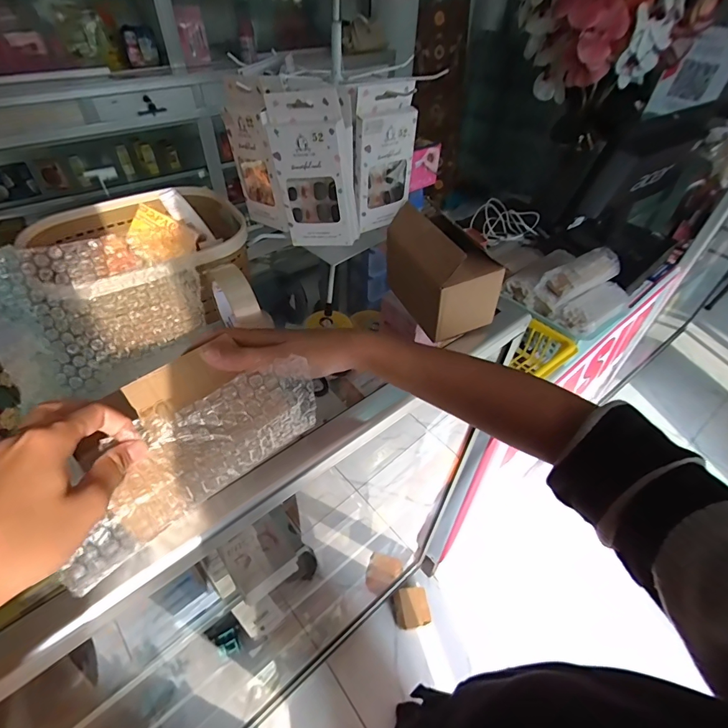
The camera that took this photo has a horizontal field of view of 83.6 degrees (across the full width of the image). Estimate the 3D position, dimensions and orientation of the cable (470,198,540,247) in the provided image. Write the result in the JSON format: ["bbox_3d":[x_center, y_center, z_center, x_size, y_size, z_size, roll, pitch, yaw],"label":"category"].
[{"bbox_3d":[0.404,-0.403,1.159,0.179,0.090,0.101,-1,46,-4],"label":"cable"}]

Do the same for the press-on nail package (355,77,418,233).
[{"bbox_3d":[0.023,-0.220,0.442,0.070,0.140,0.017,-24,48,-23],"label":"press-on nail package"}]

